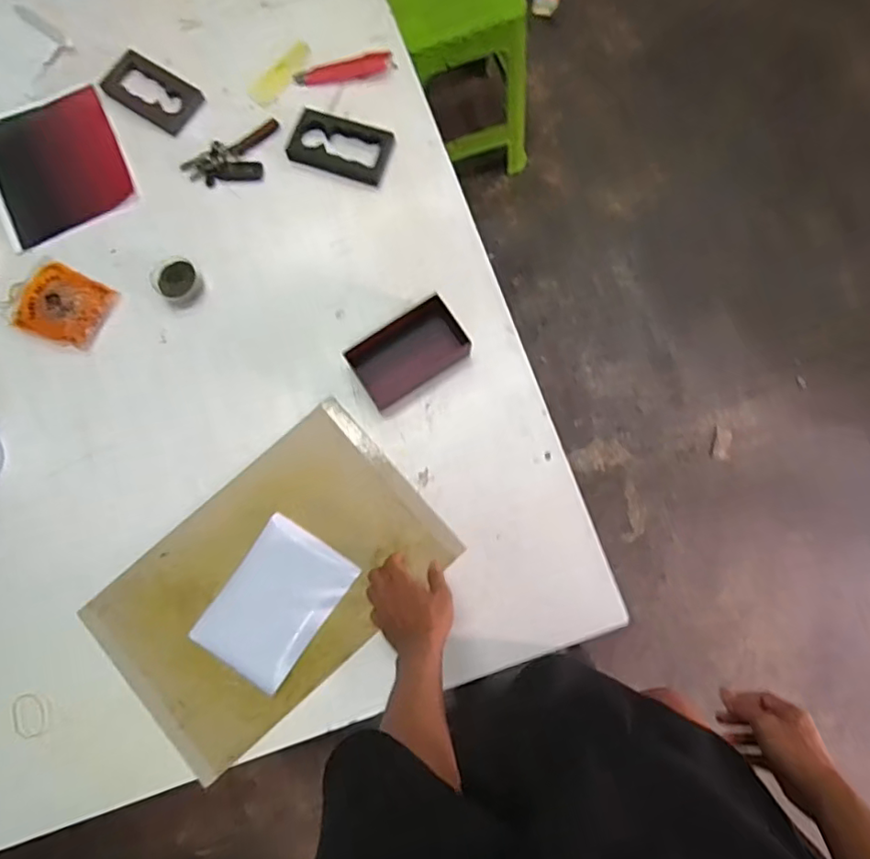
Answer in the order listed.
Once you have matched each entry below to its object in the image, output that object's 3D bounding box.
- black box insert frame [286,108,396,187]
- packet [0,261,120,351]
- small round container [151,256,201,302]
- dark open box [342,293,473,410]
[{"bbox_3d":[-0.144,-0.430,0.875,0.151,0.016,0.093,18,81,4],"label":"black box insert frame"},{"bbox_3d":[-0.539,-0.179,0.817,0.140,0.027,0.106,27,82,6],"label":"packet"},{"bbox_3d":[-0.367,-0.211,0.820,0.057,0.043,0.062,0,80,1],"label":"small round container"},{"bbox_3d":[-0.036,-0.100,0.794,0.153,0.068,0.096,-34,81,-4],"label":"dark open box"}]

